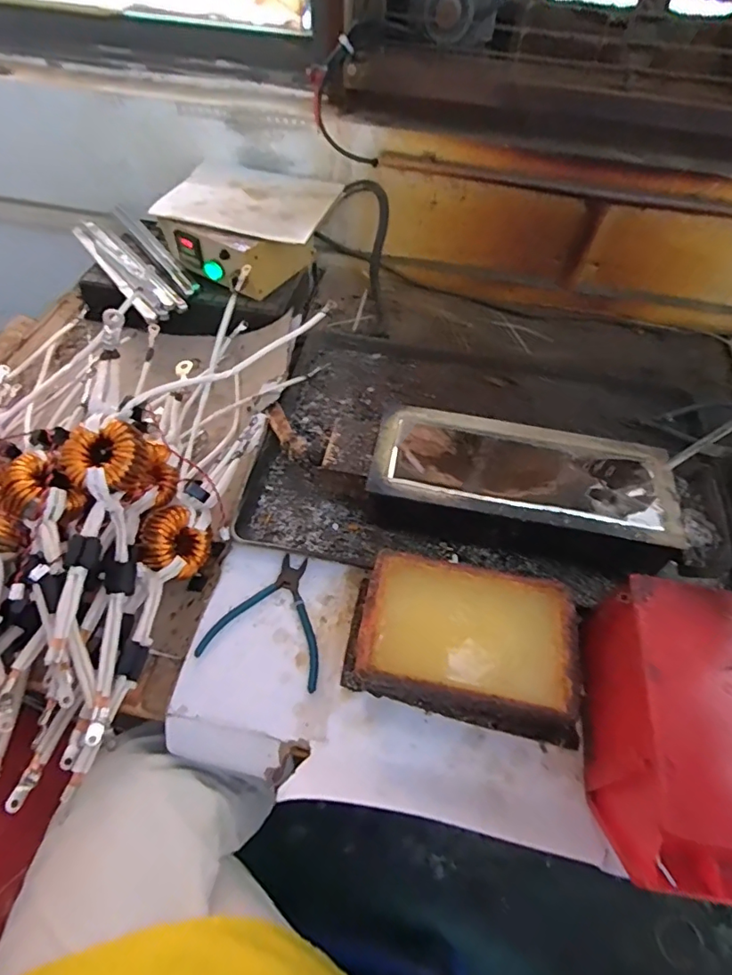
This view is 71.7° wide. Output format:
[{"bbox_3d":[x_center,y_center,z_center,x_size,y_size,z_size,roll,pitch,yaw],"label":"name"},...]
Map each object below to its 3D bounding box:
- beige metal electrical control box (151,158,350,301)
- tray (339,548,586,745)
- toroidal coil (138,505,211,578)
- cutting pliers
[{"bbox_3d":[-0.190,-0.424,0.827,0.251,0.085,0.230,16,55,8],"label":"beige metal electrical control box"},{"bbox_3d":[0.098,0.155,0.511,0.227,0.071,0.141,10,54,4],"label":"tray"},{"bbox_3d":[-0.210,0.063,0.558,0.050,0.064,0.073,3,56,21],"label":"toroidal coil"},{"bbox_3d":[-0.096,0.134,0.546,0.126,0.009,0.133,14,55,7],"label":"cutting pliers"}]

